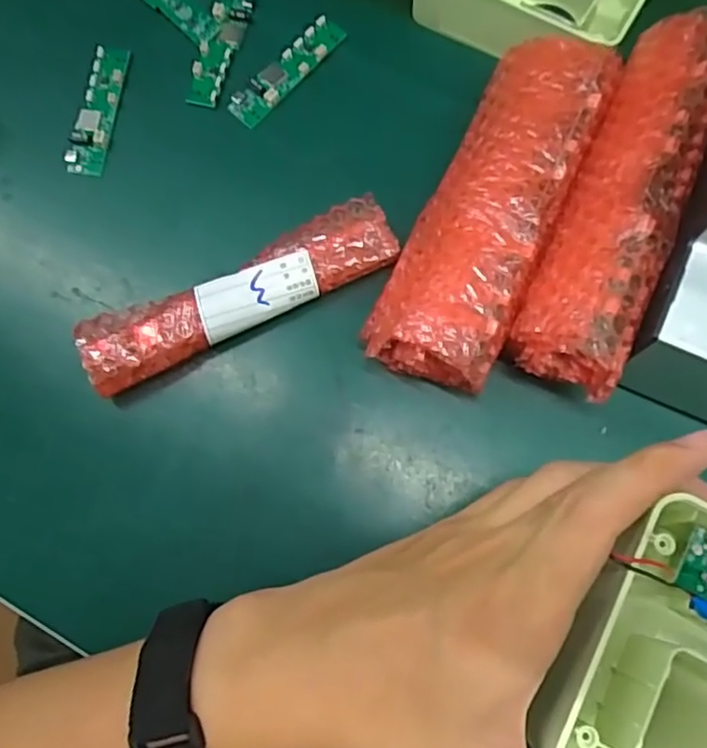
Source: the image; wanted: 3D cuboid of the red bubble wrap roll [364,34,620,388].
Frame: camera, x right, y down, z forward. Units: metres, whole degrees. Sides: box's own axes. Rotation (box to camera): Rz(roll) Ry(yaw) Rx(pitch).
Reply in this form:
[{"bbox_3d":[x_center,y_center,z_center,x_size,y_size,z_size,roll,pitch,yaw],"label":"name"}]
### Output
[{"bbox_3d":[0.077,-0.090,0.370,0.070,0.074,0.200,23,76,7],"label":"red bubble wrap roll"}]

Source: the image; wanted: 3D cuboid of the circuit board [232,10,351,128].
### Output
[{"bbox_3d":[-0.045,-0.202,0.423,0.023,0.005,0.091,41,79,11],"label":"circuit board"}]

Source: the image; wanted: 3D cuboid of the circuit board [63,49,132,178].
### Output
[{"bbox_3d":[-0.168,-0.174,0.422,0.024,0.007,0.090,9,75,4],"label":"circuit board"}]

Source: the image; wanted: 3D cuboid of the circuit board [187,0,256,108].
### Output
[{"bbox_3d":[-0.089,-0.220,0.431,0.024,0.008,0.092,15,76,5],"label":"circuit board"}]

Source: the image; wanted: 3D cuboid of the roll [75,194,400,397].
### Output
[{"bbox_3d":[-0.066,-0.046,0.384,0.189,0.032,0.041,-25,76,-5],"label":"roll"}]

